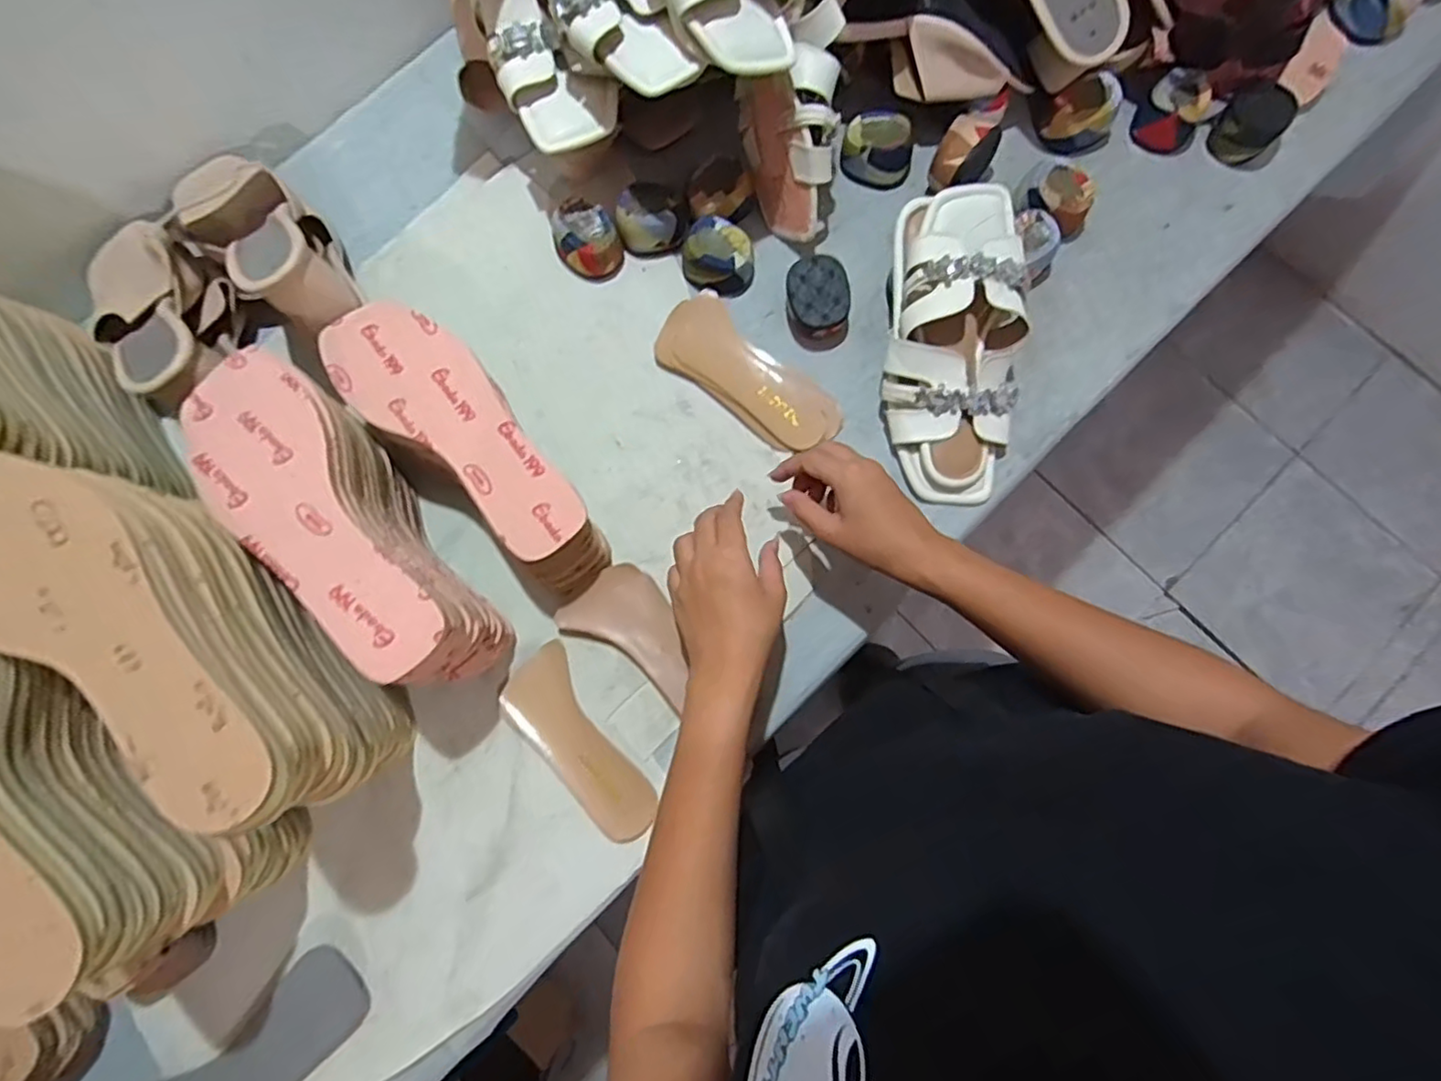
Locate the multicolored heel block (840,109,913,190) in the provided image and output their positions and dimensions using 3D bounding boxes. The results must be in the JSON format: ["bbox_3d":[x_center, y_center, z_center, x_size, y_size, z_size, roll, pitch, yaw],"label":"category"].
[{"bbox_3d":[0.140,-0.347,0.571,0.063,0.043,0.047,33,81,5],"label":"multicolored heel block"}]

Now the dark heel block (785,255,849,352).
[{"bbox_3d":[0.081,-0.199,0.545,0.049,0.036,0.065,-13,80,-2],"label":"dark heel block"}]

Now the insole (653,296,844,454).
[{"bbox_3d":[0.023,-0.140,0.550,0.170,0.010,0.071,38,82,6],"label":"insole"}]

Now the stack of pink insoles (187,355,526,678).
[{"bbox_3d":[-0.250,-0.007,0.458,0.086,0.142,0.237,-41,81,-5],"label":"stack of pink insoles"}]

